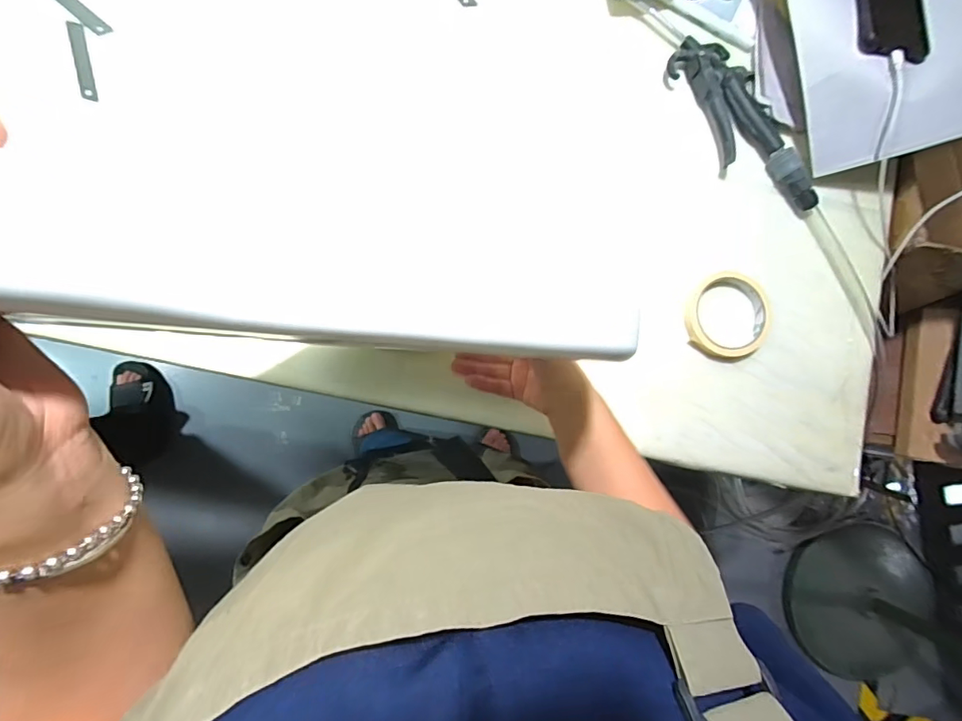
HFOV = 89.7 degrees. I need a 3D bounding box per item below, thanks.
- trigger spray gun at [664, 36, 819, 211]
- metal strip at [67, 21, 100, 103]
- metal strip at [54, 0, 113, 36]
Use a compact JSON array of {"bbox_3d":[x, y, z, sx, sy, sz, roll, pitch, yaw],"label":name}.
[{"bbox_3d":[0.302,-0.268,0.553,0.090,0.031,0.227,-31,90,-5],"label":"trigger spray gun"},{"bbox_3d":[-0.414,-0.309,0.504,0.019,0.007,0.083,-11,89,-5],"label":"metal strip"},{"bbox_3d":[-0.425,-0.370,0.502,0.092,0.009,0.017,41,76,-3],"label":"metal strip"}]

